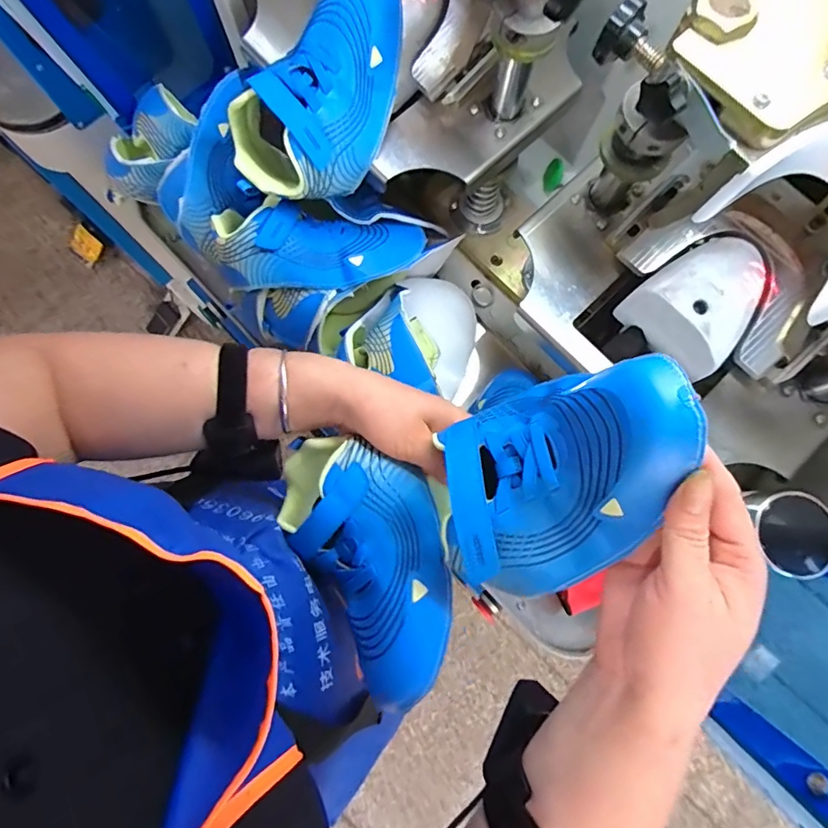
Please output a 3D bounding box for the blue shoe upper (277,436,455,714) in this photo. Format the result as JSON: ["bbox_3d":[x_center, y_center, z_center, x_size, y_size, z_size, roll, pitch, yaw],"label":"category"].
[{"bbox_3d":[-0.031,0.103,0.381,0.109,0.078,0.186,-34,81,-7],"label":"blue shoe upper"}]

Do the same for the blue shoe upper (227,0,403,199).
[{"bbox_3d":[-0.077,-0.289,0.465,0.122,0.090,0.201,36,101,-12],"label":"blue shoe upper"}]

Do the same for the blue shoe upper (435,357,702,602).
[{"bbox_3d":[0.092,0.042,0.311,0.178,0.080,0.123,-23,81,40],"label":"blue shoe upper"}]

